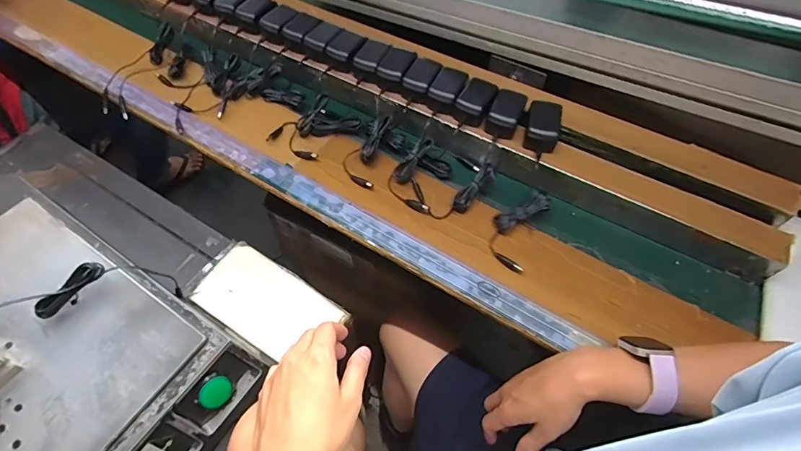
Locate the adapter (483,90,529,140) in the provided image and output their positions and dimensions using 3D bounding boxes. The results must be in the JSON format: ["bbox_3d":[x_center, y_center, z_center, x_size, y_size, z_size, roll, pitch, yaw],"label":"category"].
[{"bbox_3d":[0.148,-0.157,0.582,0.041,0.027,0.073,22,60,13],"label":"adapter"}]

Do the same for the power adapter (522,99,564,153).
[{"bbox_3d":[0.198,-0.139,0.570,0.045,0.029,0.078,16,59,10],"label":"power adapter"}]

